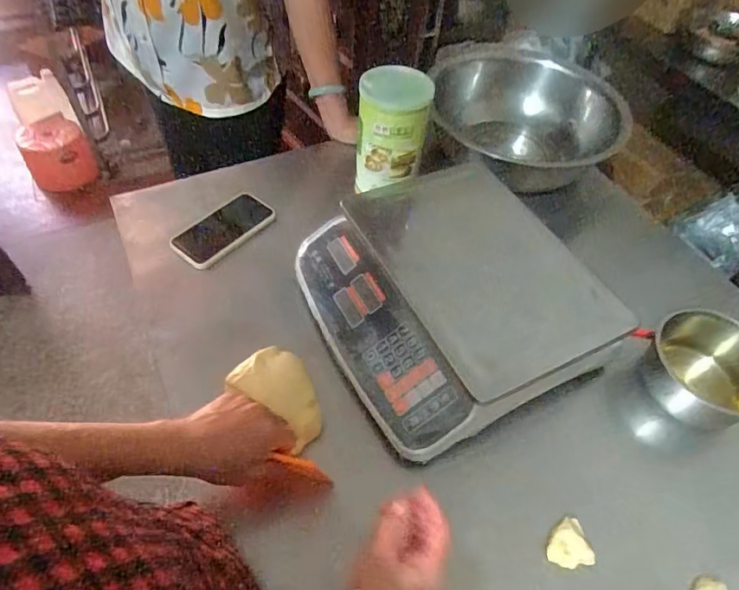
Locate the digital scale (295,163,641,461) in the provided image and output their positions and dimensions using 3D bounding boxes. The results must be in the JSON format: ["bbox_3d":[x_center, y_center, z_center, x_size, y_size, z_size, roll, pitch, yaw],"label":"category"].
[{"bbox_3d":[0.094,-0.009,0.616,0.298,0.104,0.349,-24,58,-21],"label":"digital scale"}]

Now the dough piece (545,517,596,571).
[{"bbox_3d":[0.200,0.252,0.500,0.038,0.021,0.042,-8,53,-11],"label":"dough piece"}]

